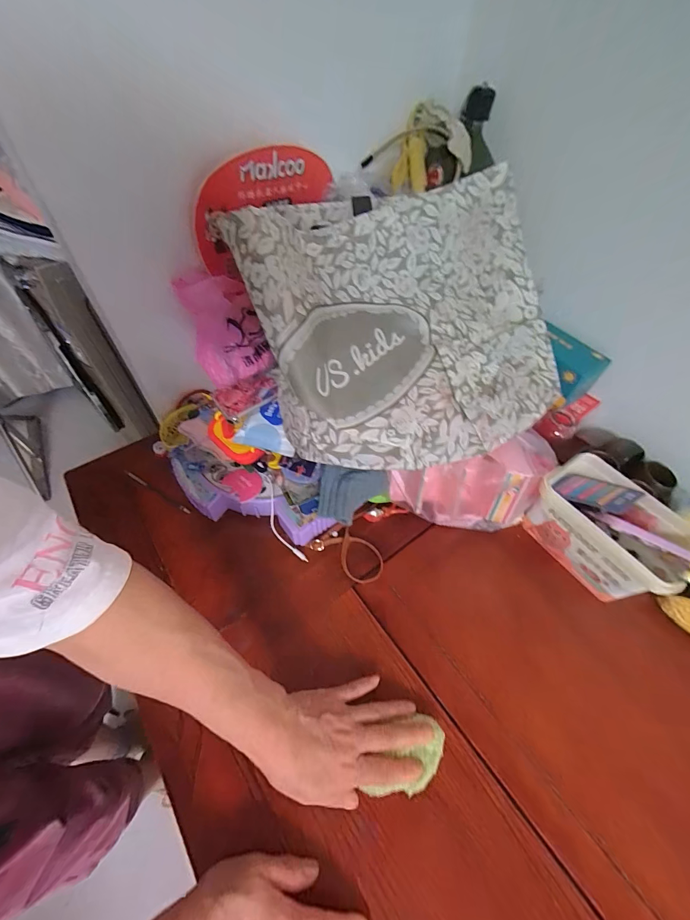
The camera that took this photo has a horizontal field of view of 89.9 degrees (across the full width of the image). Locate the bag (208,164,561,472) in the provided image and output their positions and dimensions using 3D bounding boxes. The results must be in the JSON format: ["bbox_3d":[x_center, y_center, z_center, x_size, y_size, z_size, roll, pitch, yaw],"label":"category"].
[{"bbox_3d":[0.078,-0.168,0.389,0.341,0.115,0.333,-13,85,-9],"label":"bag"}]

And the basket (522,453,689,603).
[{"bbox_3d":[0.341,0.087,0.461,0.105,0.123,0.163,-29,60,-23],"label":"basket"}]

